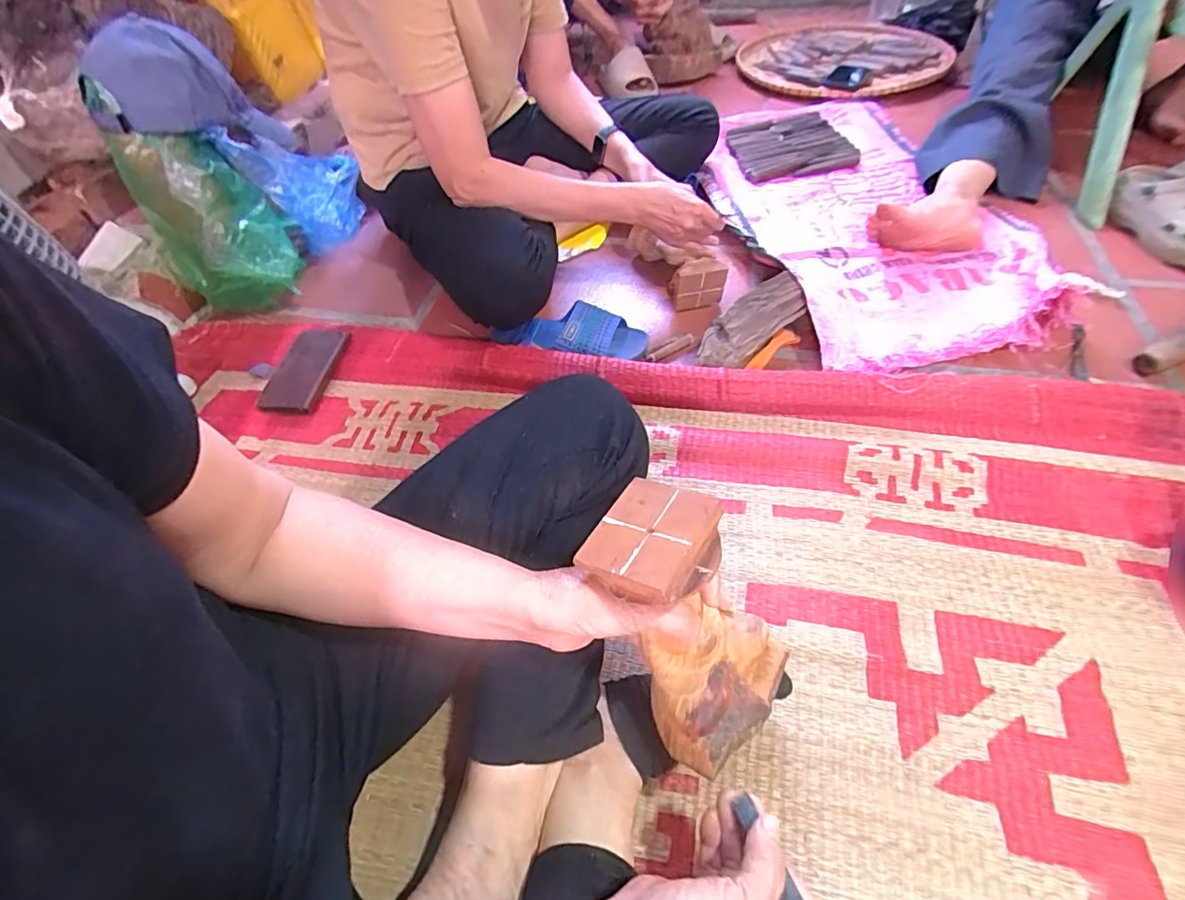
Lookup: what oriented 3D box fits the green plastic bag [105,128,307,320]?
[{"bbox_3d":[-0.536,-0.318,0.767,0.169,0.249,0.126,-37,57,-21],"label":"green plastic bag"}]

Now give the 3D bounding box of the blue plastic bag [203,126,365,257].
[{"bbox_3d":[-0.463,-0.427,0.845,0.178,0.198,0.108,-32,56,-18],"label":"blue plastic bag"}]

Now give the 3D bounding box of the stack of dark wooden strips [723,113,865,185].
[{"bbox_3d":[0.400,-0.617,1.060,0.216,0.029,0.226,-13,52,-4],"label":"stack of dark wooden strips"}]

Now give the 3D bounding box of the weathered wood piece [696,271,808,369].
[{"bbox_3d":[0.216,-0.166,0.705,0.066,0.055,0.182,36,63,29],"label":"weathered wood piece"}]

